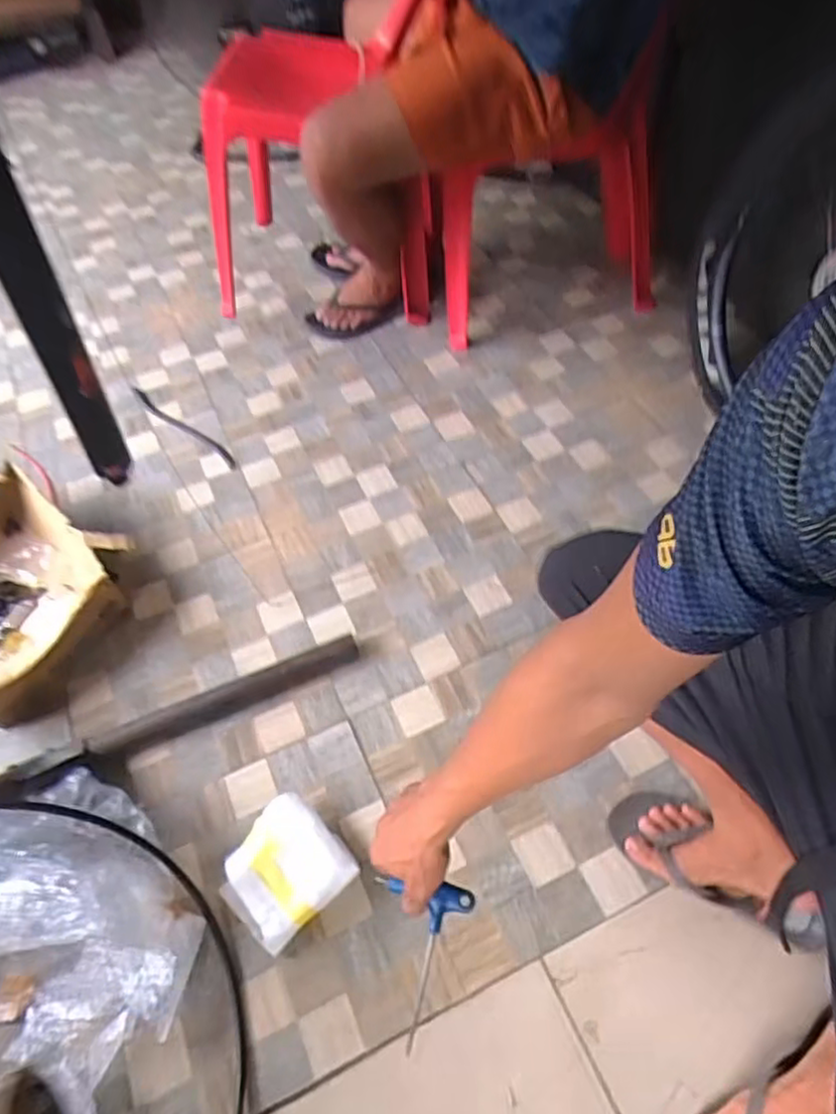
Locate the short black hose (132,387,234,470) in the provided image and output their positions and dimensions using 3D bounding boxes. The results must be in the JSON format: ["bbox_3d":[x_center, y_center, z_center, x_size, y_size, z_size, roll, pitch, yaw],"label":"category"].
[{"bbox_3d":[-0.511,-0.281,1.464,0.362,0.015,0.040,33,63,25],"label":"short black hose"}]

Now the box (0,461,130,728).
[{"bbox_3d":[-0.708,0.061,1.160,0.392,0.125,0.347,24,60,20],"label":"box"}]

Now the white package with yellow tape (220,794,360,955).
[{"bbox_3d":[-0.177,0.415,0.905,0.146,0.056,0.151,-40,61,-22],"label":"white package with yellow tape"}]

